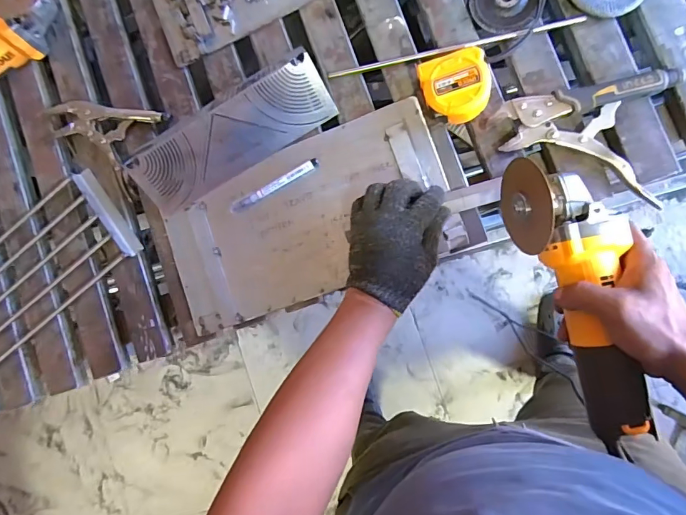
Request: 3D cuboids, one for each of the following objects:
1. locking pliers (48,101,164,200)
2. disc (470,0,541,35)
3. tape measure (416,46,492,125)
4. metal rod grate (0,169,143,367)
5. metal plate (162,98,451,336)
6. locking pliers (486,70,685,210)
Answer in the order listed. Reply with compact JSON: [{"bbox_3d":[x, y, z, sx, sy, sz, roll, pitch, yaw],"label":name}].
[{"bbox_3d":[-0.345,-0.185,0.613,0.161,0.022,0.127,34,95,8],"label":"locking pliers"},{"bbox_3d":[0.203,-0.323,0.531,0.081,0.014,0.086,0,90,9],"label":"disc"},{"bbox_3d":[0.137,-0.204,0.524,0.076,0.043,0.077,-13,88,9],"label":"tape measure"},{"bbox_3d":[-0.468,0.028,0.629,0.340,0.027,0.158,-37,84,7],"label":"metal rod grate"},{"bbox_3d":[-0.050,-0.047,0.564,0.380,0.012,0.186,-24,87,7],"label":"metal plate"},{"bbox_3d":[0.286,-0.161,0.507,0.195,0.027,0.142,17,92,9],"label":"locking pliers"}]

